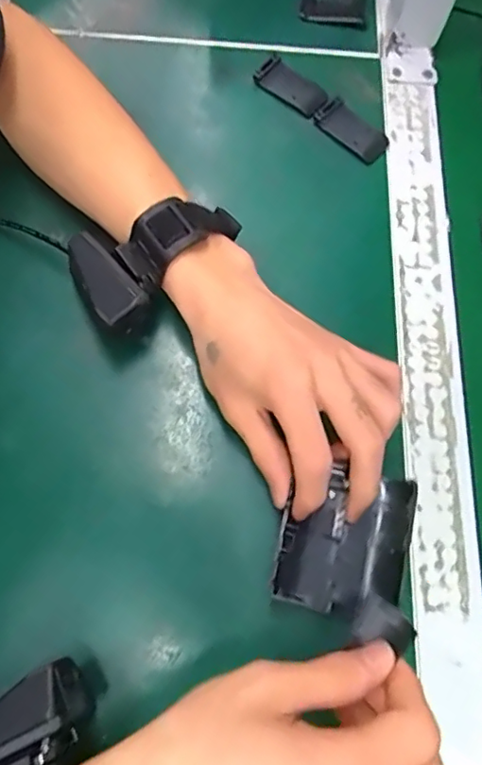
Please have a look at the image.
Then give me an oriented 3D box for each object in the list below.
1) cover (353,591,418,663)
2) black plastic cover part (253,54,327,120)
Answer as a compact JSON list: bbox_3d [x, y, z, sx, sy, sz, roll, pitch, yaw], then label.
[{"bbox_3d":[0.069,0.118,0.269,0.026,0.004,0.023,27,91,28],"label":"cover"},{"bbox_3d":[0.038,-0.230,0.433,0.060,0.004,0.033,39,74,9],"label":"black plastic cover part"}]

